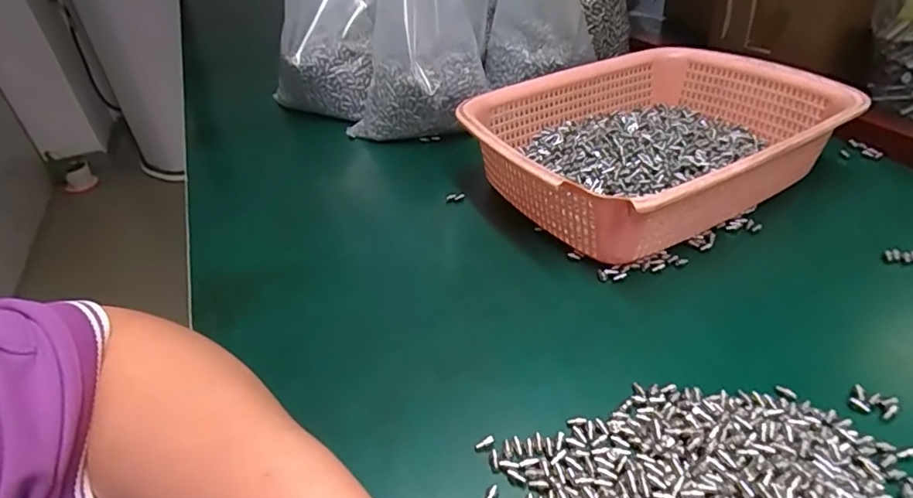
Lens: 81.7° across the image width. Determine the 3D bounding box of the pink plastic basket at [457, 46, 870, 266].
[{"bbox_3d":[0.162,-0.096,0.449,0.291,0.064,0.215,-22,40,-22],"label":"pink plastic basket"}]

